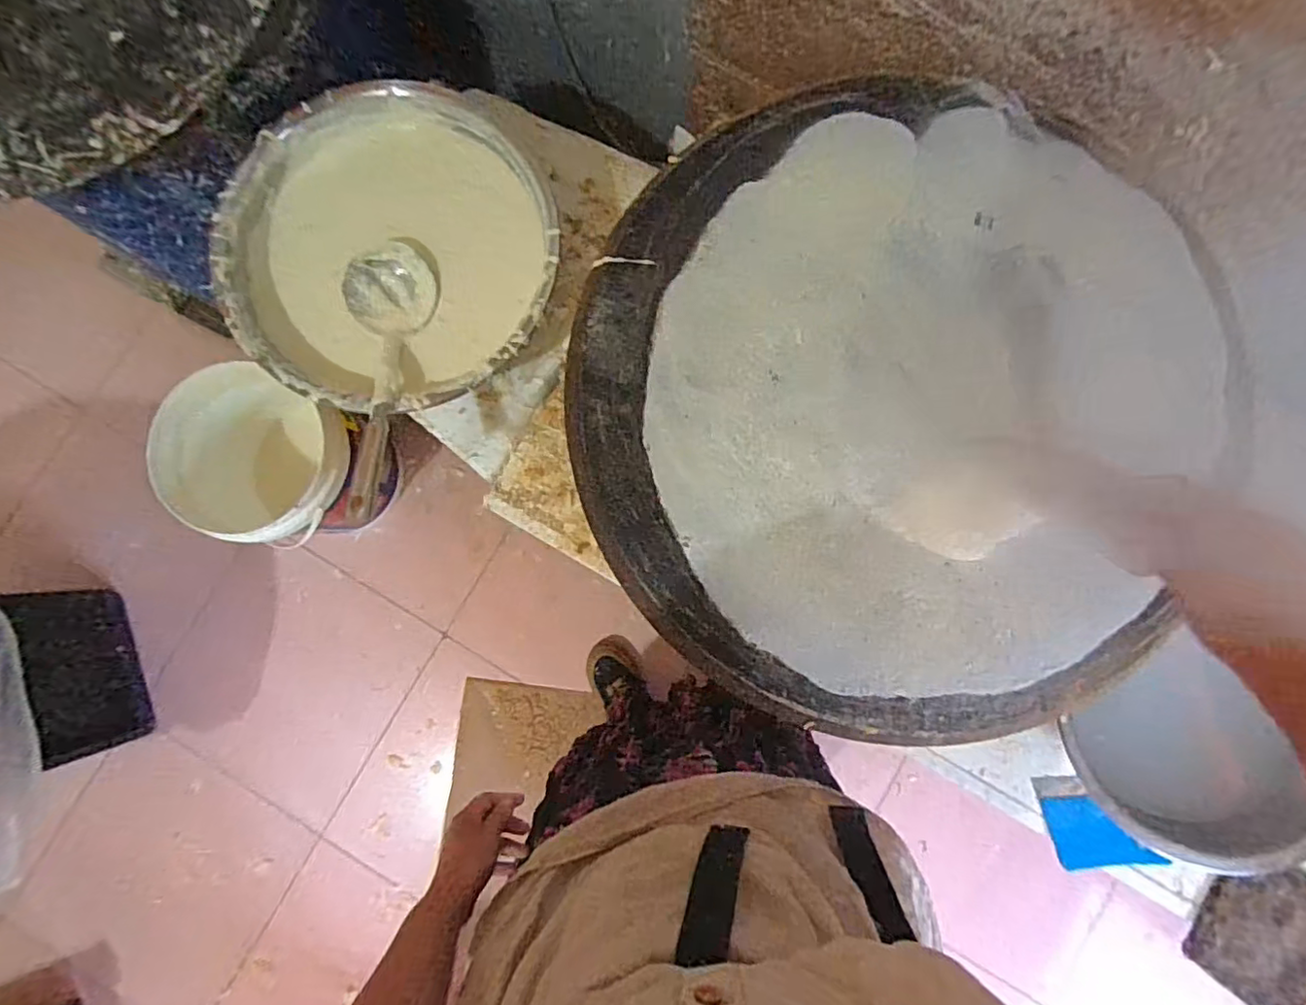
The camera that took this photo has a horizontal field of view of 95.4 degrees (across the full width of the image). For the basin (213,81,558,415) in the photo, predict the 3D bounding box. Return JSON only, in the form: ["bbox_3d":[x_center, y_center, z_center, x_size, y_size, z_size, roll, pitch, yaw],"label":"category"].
[{"bbox_3d":[-0.305,-0.295,0.728,0.371,0.124,0.379,0,85,1],"label":"basin"}]

